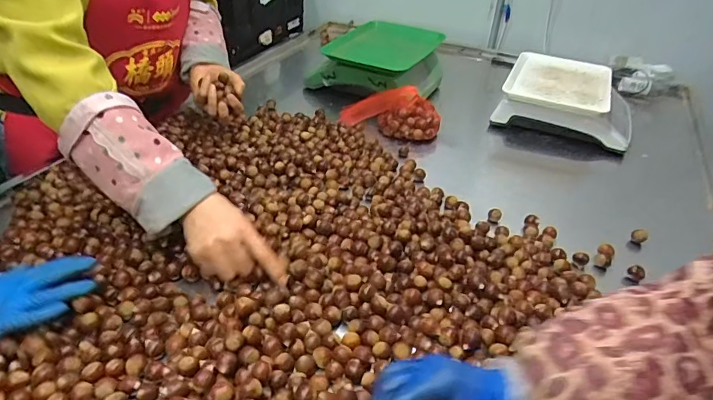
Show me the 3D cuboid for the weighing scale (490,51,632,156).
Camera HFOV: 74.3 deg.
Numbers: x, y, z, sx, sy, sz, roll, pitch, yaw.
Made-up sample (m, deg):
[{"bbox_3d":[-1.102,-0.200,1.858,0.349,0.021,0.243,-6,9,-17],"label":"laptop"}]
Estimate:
[{"bbox_3d":[0.485,-0.249,1.078,0.276,0.104,0.275,17,38,17],"label":"weighing scale"}]

